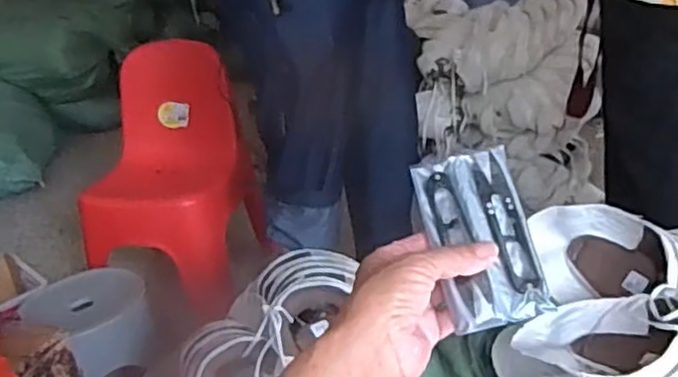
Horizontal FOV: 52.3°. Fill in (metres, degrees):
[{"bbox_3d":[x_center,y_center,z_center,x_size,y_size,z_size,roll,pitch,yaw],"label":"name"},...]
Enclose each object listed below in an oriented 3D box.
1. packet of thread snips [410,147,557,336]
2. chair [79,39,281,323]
[{"bbox_3d":[0.098,0.033,0.474,0.068,0.009,0.120,-13,68,-2],"label":"packet of thread snips"},{"bbox_3d":[-0.390,-0.039,1.636,0.357,0.478,0.404,0,27,13],"label":"chair"}]

